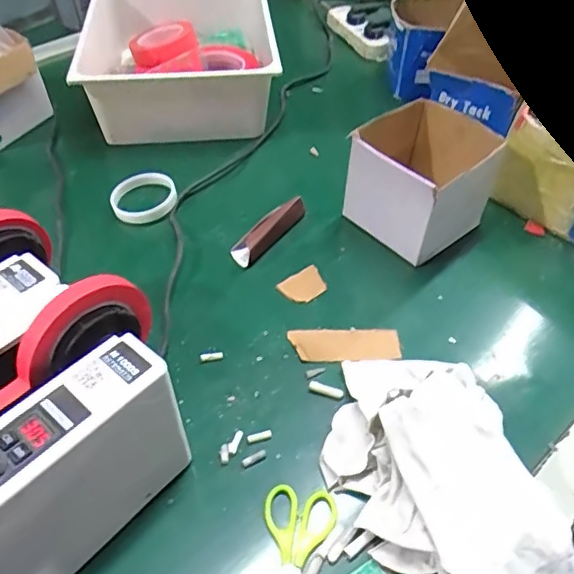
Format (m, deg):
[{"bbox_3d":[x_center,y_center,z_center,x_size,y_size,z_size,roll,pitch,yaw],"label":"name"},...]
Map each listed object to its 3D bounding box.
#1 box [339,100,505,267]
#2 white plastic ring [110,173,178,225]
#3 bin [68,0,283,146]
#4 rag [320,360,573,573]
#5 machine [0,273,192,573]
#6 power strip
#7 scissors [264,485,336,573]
[{"bbox_3d":[0.162,-0.126,0.708,0.151,0.131,0.141,-32,55,-27],"label":"box"},{"bbox_3d":[-0.186,-0.117,0.741,0.082,0.013,0.073,-20,62,-8],"label":"white plastic ring"},{"bbox_3d":[-0.174,-0.391,0.937,0.289,0.125,0.381,-4,48,-6],"label":"bin"},{"bbox_3d":[0.121,0.153,0.476,0.161,0.071,0.259,-8,48,-9],"label":"rag"},{"bbox_3d":[-0.193,0.119,0.434,0.140,0.160,0.241,33,54,26],"label":"machine"},{"bbox_3d":[0.137,-0.487,1.108,0.045,0.043,0.188,-20,52,-17],"label":"power strip"},{"bbox_3d":[-0.001,0.222,0.450,0.055,0.005,0.129,11,50,9],"label":"scissors"}]

